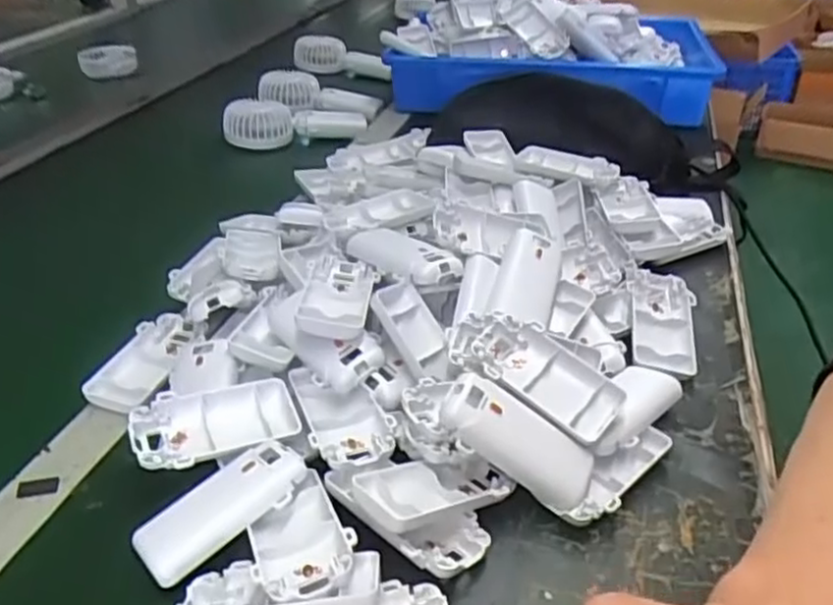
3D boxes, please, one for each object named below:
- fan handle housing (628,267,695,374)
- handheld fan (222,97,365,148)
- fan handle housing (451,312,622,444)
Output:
[{"bbox_3d":[0.182,0.016,0.532,0.046,0.031,0.091,8,35,11],"label":"fan handle housing"},{"bbox_3d":[-0.161,-0.241,0.951,0.175,0.059,0.048,-16,37,-22],"label":"handheld fan"},{"bbox_3d":[0.070,0.038,0.443,0.114,0.024,0.048,24,41,31],"label":"fan handle housing"}]

